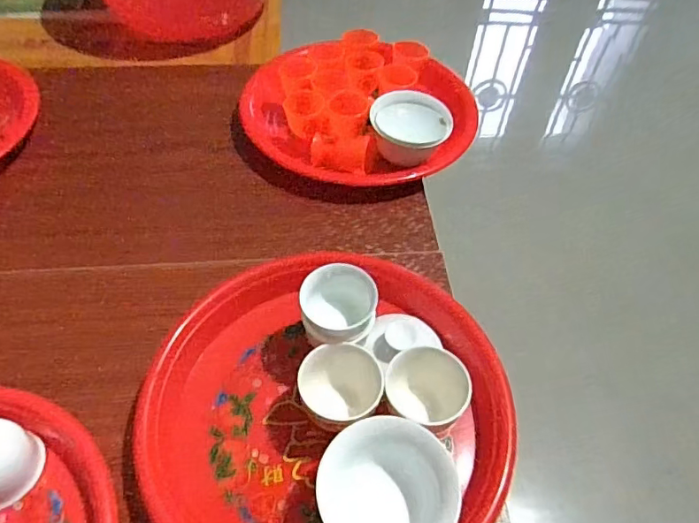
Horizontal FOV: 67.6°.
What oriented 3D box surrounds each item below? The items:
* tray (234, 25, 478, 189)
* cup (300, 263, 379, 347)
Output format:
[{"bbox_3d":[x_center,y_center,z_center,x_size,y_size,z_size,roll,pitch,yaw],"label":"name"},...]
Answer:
[{"bbox_3d":[0.011,-0.165,0.566,0.243,0.066,0.193,18,54,11],"label":"tray"},{"bbox_3d":[-0.009,0.034,0.387,0.055,0.042,0.055,1,52,-2],"label":"cup"}]

